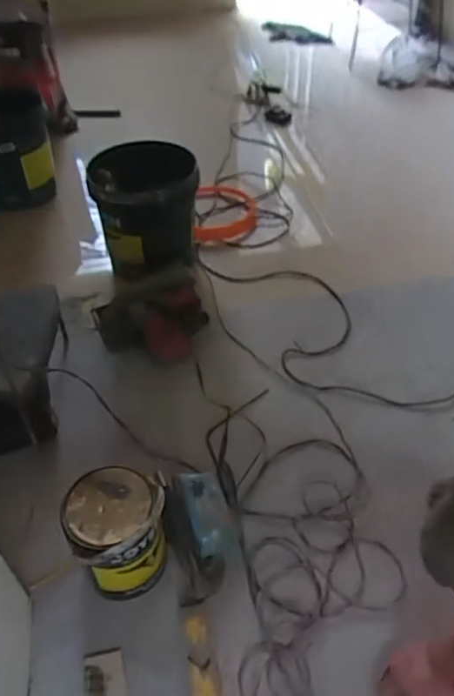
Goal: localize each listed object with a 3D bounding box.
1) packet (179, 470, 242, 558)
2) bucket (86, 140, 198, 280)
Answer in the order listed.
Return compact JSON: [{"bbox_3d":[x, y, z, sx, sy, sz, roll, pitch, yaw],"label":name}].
[{"bbox_3d":[-0.030,0.333,1.173,0.096,0.026,0.187,5,42,-27],"label":"packet"},{"bbox_3d":[-0.244,-0.435,1.711,0.292,0.283,0.335,-2,44,-2],"label":"bucket"}]

